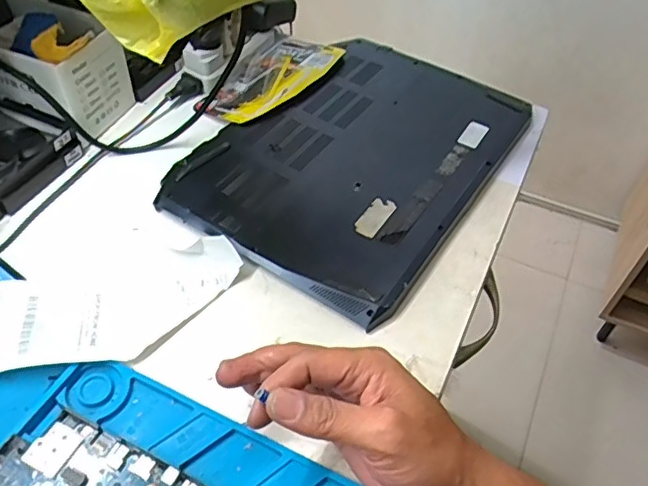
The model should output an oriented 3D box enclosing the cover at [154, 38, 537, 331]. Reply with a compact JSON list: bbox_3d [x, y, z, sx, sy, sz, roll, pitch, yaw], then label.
[{"bbox_3d":[0.039,-0.097,0.602,0.250,0.023,0.362,28,53,20],"label":"cover"}]

